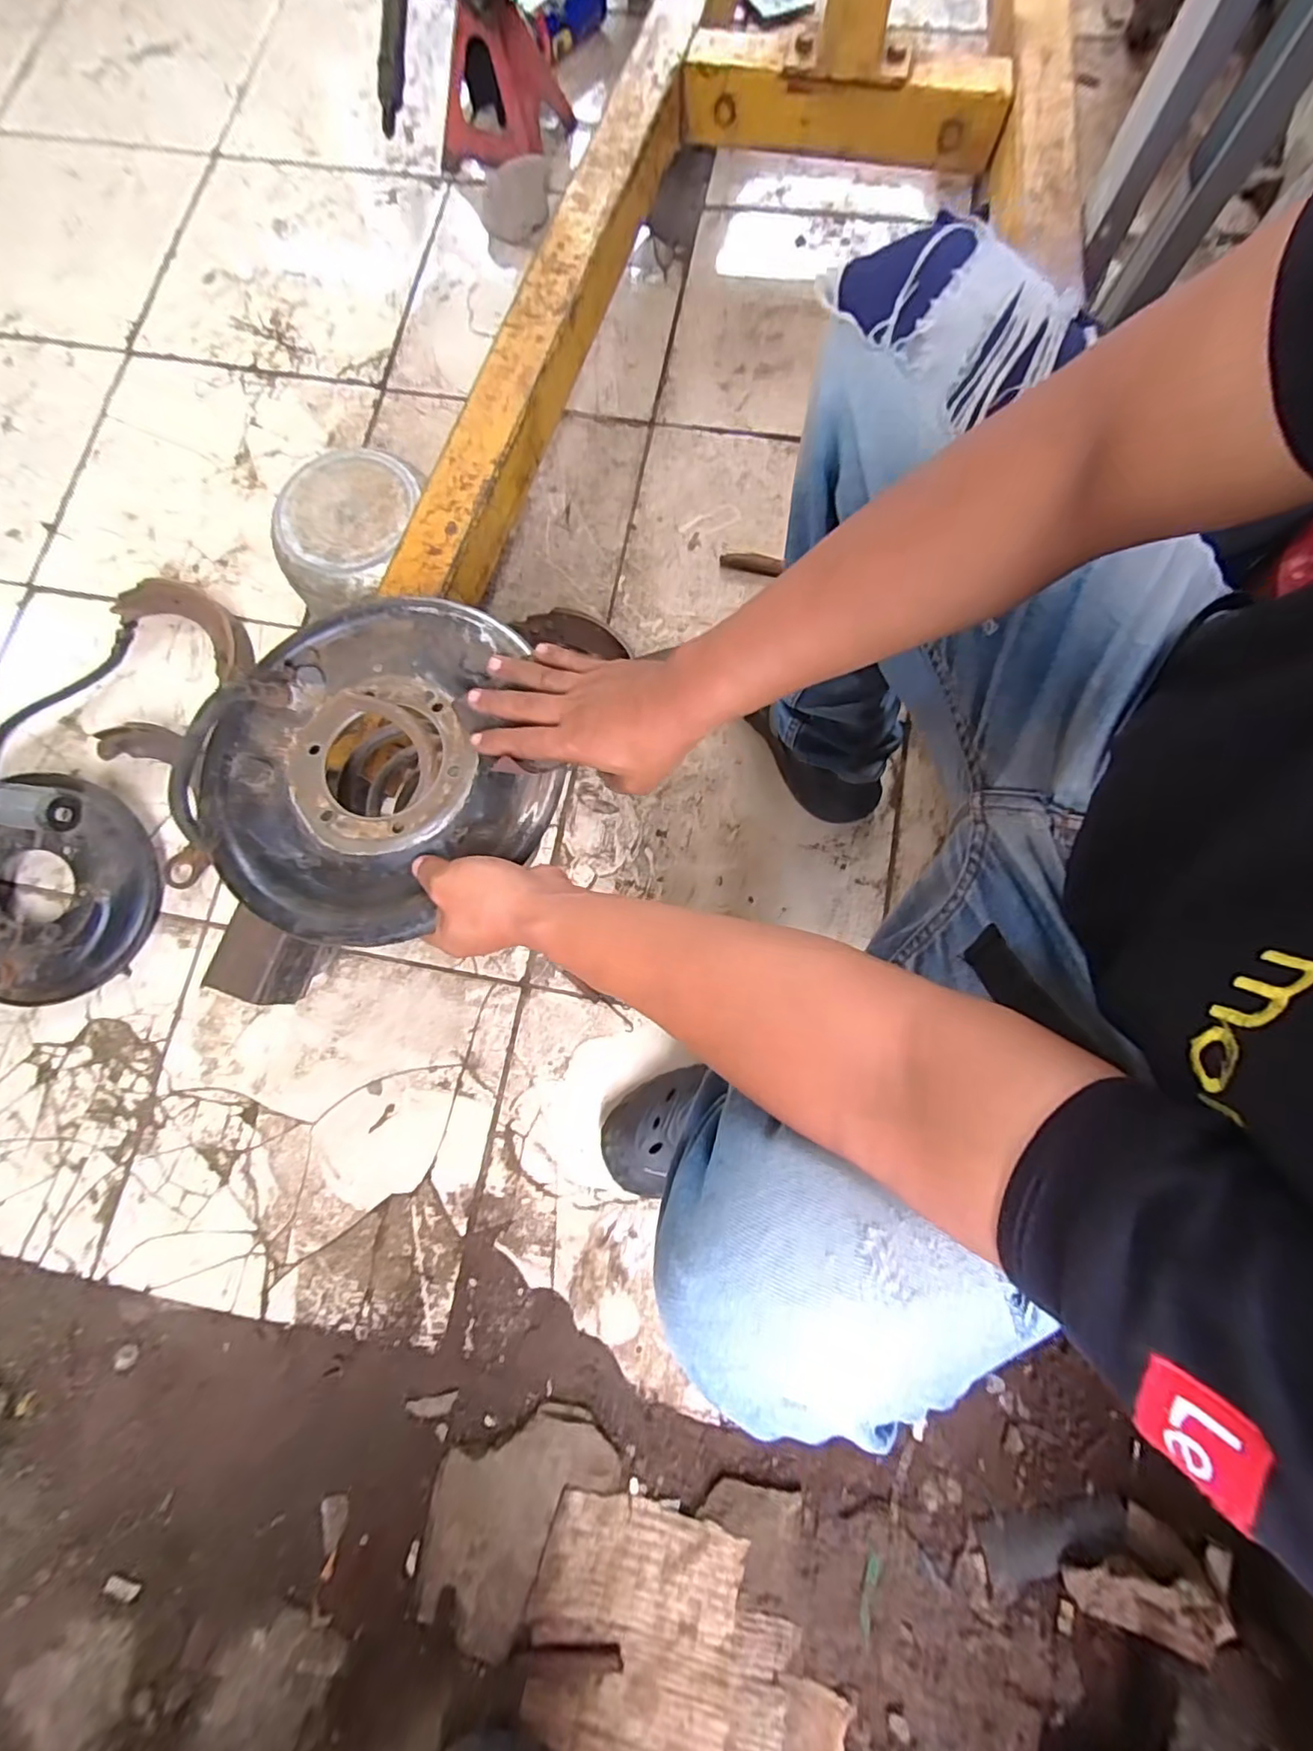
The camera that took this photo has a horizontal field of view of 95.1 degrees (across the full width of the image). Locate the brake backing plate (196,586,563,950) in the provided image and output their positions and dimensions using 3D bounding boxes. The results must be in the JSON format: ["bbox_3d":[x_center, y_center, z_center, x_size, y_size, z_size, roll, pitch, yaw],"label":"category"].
[{"bbox_3d":[-0.202,-0.083,0.439,0.256,0.044,0.246,0,80,-1],"label":"brake backing plate"}]

